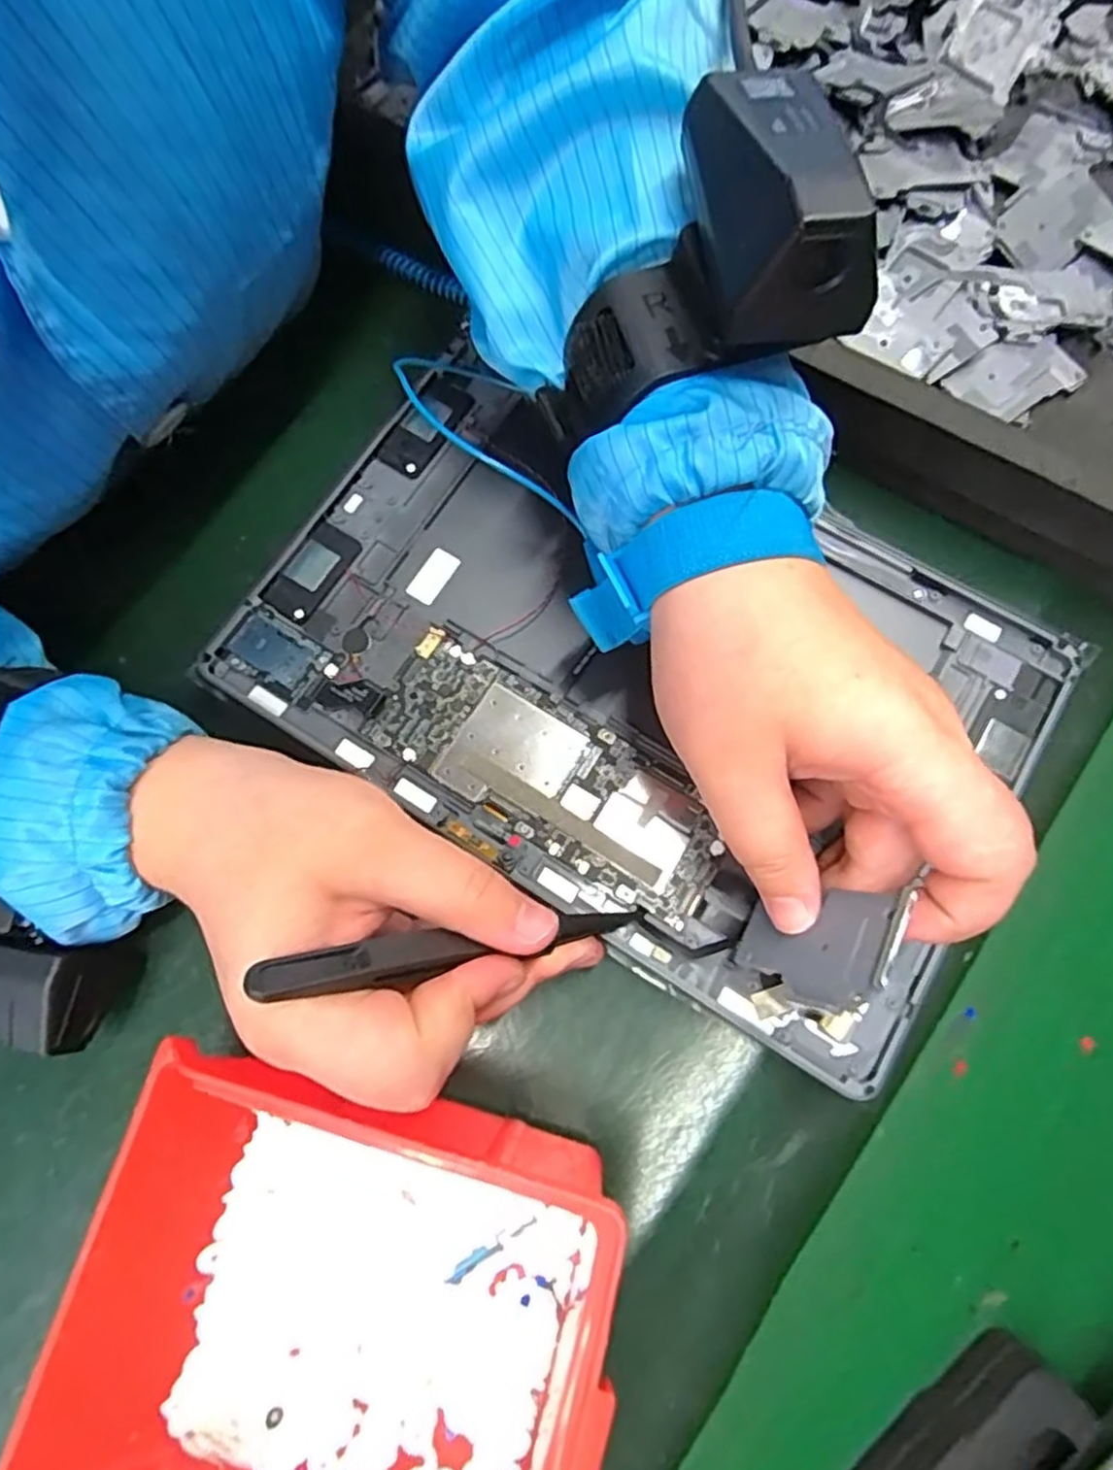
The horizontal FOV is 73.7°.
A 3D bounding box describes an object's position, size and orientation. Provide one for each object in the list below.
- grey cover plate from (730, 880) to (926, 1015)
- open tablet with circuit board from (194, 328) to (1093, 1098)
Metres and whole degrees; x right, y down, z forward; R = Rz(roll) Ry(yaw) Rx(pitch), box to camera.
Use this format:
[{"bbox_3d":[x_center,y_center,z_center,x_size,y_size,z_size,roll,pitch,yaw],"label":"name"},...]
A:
[{"bbox_3d":[0.067,0.056,0.196,0.004,0.051,0.030,38,61,-18],"label":"grey cover plate"},{"bbox_3d":[0.026,-0.025,0.254,0.252,0.014,0.171,32,78,8],"label":"open tablet with circuit board"}]

